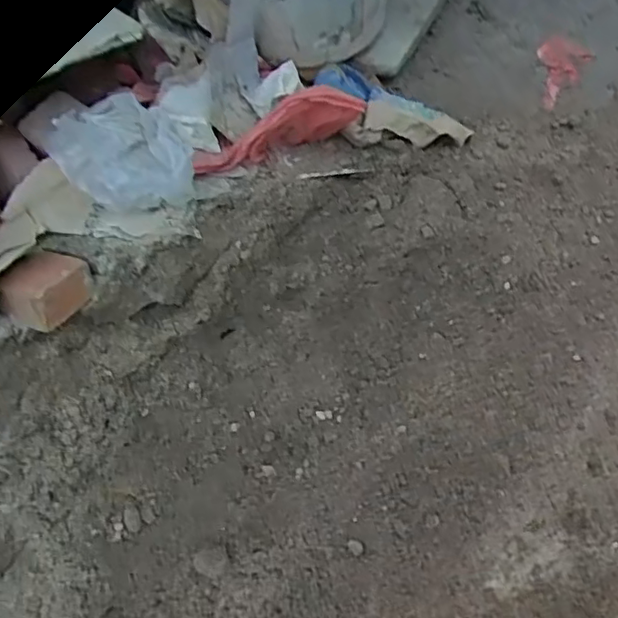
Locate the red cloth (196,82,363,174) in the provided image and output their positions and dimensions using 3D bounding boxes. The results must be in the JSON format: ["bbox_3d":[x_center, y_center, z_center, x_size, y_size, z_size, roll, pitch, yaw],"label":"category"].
[{"bbox_3d":[-0.043,-0.237,0.839,0.239,0.101,0.038,-22,68,-15],"label":"red cloth"}]

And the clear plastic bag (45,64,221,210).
[{"bbox_3d":[-0.212,-0.201,0.785,0.201,0.076,0.167,-13,66,-8],"label":"clear plastic bag"}]

